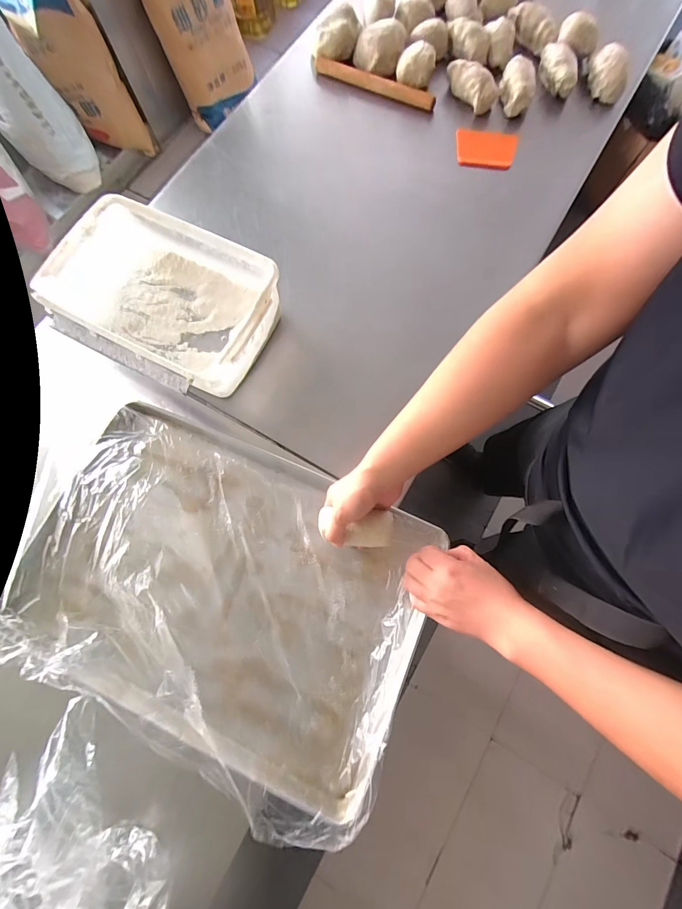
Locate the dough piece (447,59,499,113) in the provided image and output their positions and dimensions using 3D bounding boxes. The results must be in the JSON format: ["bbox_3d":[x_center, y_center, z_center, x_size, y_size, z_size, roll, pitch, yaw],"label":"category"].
[{"bbox_3d":[0.287,-0.817,0.804,0.052,0.055,0.135,-35,77,-8],"label":"dough piece"}]

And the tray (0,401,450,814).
[{"bbox_3d":[-0.199,0.179,0.552,0.630,0.047,0.402,23,77,5],"label":"tray"}]

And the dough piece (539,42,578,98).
[{"bbox_3d":[0.483,-0.853,0.809,0.053,0.056,0.138,-7,75,0],"label":"dough piece"}]

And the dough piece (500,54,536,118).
[{"bbox_3d":[0.387,-0.807,0.798,0.065,0.056,0.121,-5,75,0],"label":"dough piece"}]

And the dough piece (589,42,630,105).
[{"bbox_3d":[0.579,-0.829,0.797,0.064,0.068,0.113,8,75,4],"label":"dough piece"}]

